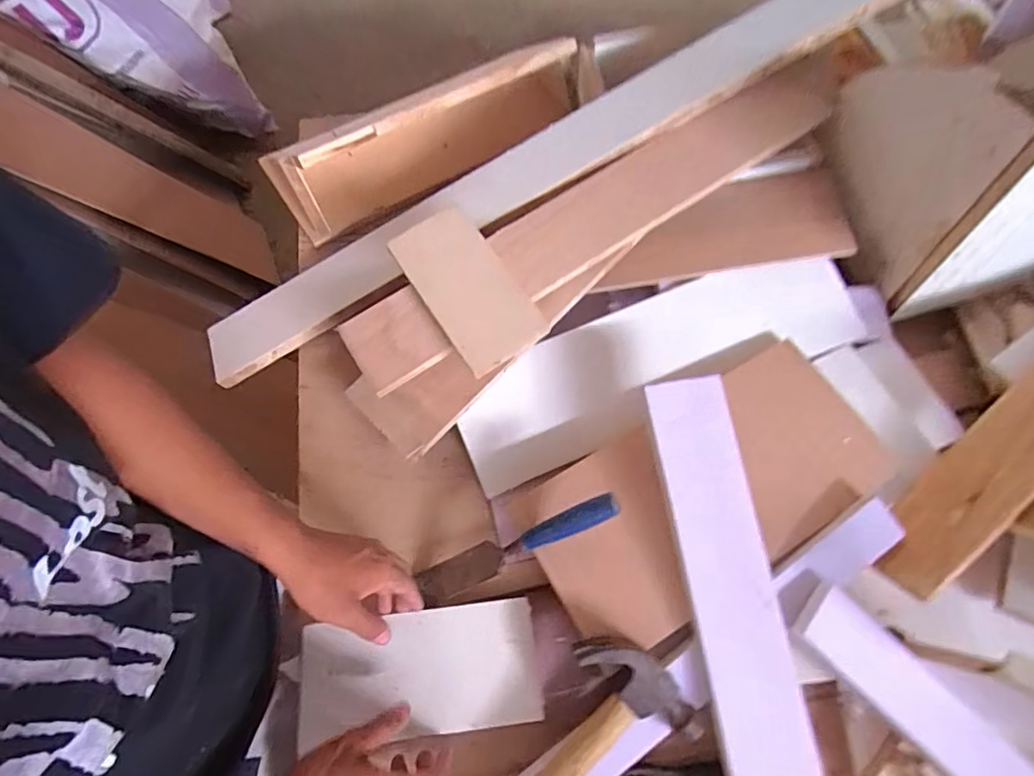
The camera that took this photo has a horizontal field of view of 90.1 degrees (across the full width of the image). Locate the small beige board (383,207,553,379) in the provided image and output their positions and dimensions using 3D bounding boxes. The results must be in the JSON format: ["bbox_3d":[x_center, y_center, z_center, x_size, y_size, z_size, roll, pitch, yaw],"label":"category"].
[{"bbox_3d":[-0.058,-0.116,0.588,0.097,0.012,0.196,-34,78,-5],"label":"small beige board"}]

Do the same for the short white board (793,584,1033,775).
[{"bbox_3d":[0.397,0.318,0.491,0.305,0.011,0.063,44,82,4],"label":"short white board"}]

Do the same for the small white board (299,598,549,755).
[{"bbox_3d":[-0.097,0.286,0.519,0.229,0.015,0.110,-6,65,-4],"label":"small white board"}]

